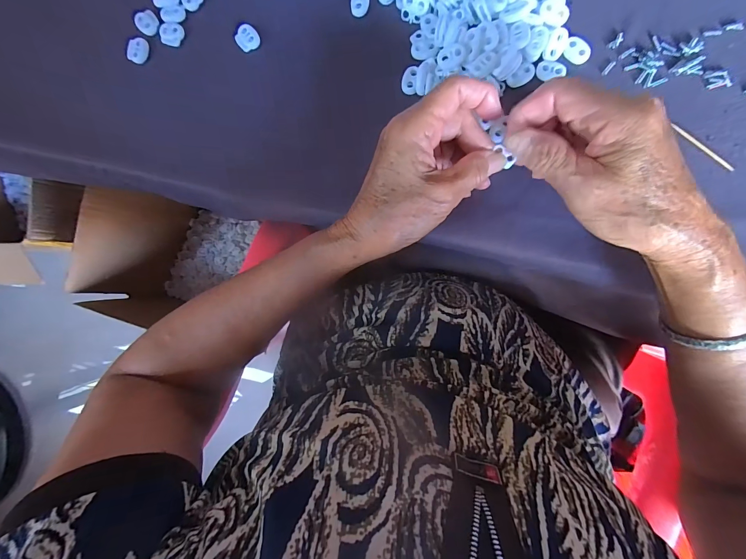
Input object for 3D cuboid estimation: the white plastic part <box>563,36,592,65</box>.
[{"bbox_3d":[0.162,-0.181,0.264,0.021,0.007,0.015,41,95,5],"label":"white plastic part"}]

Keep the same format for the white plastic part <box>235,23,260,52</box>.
[{"bbox_3d":[-0.112,-0.216,0.296,0.020,0.005,0.021,0,91,7],"label":"white plastic part"}]

